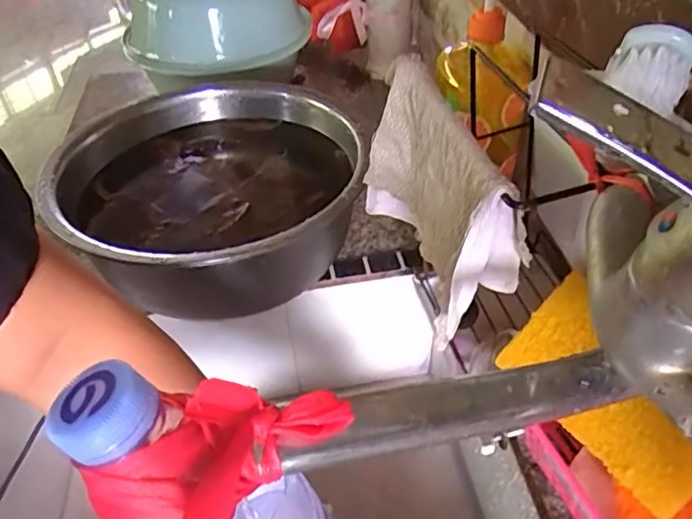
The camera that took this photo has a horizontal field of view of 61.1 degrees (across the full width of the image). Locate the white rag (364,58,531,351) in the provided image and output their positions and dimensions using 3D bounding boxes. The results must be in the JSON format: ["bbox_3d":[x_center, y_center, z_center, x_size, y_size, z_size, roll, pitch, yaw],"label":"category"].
[{"bbox_3d":[0.058,-0.044,0.413,0.045,0.129,0.175,-16,43,-14],"label":"white rag"}]

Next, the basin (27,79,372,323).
[{"bbox_3d":[-0.133,-0.079,0.659,0.310,0.105,0.291,-2,42,1],"label":"basin"}]

